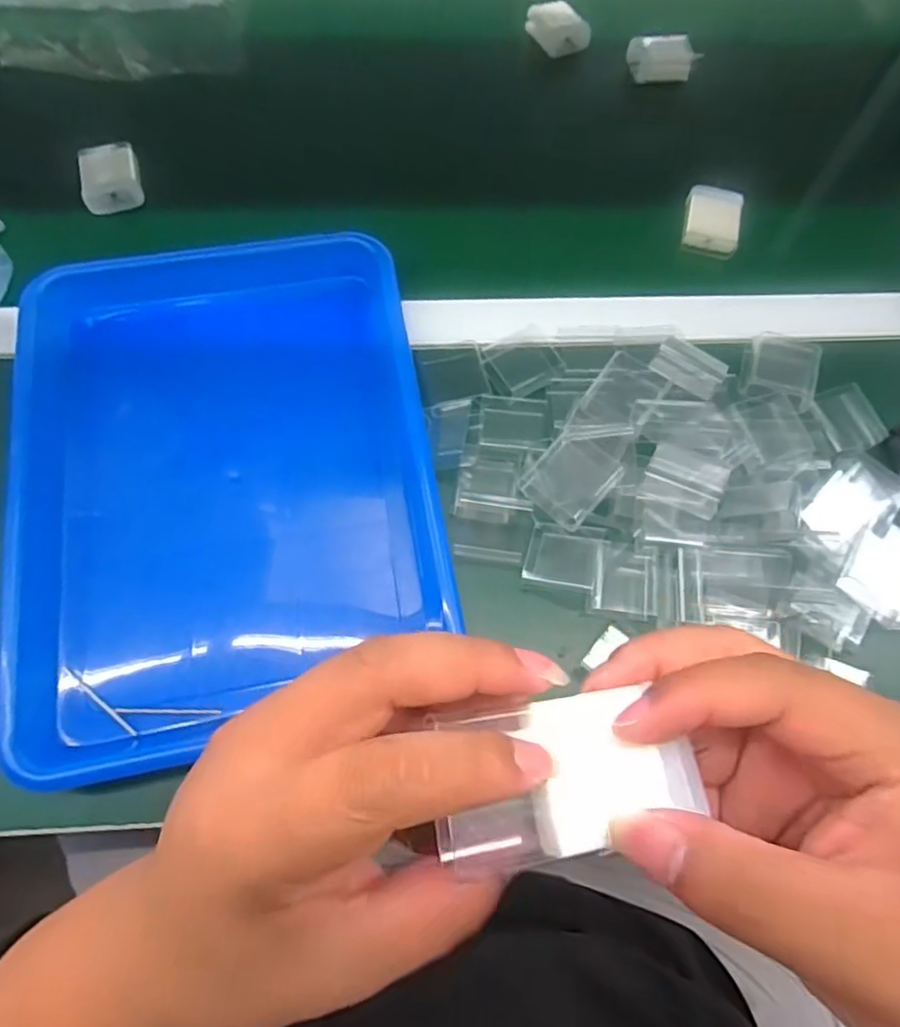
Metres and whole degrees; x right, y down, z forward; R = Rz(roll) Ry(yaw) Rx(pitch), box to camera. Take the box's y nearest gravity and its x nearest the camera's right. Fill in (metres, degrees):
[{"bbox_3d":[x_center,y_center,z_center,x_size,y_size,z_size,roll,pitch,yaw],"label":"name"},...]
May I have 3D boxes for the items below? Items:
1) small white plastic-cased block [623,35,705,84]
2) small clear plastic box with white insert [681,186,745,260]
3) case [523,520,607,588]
[{"bbox_3d":[0.191,-0.409,0.551,0.056,0.021,0.035,-4,69,-4],"label":"small white plastic-cased block"},{"bbox_3d":[0.207,-0.232,0.487,0.043,0.019,0.051,11,69,2],"label":"small clear plastic box with white insert"},{"bbox_3d":[0.071,0.025,0.383,0.044,0.011,0.038,12,69,2],"label":"case"}]

